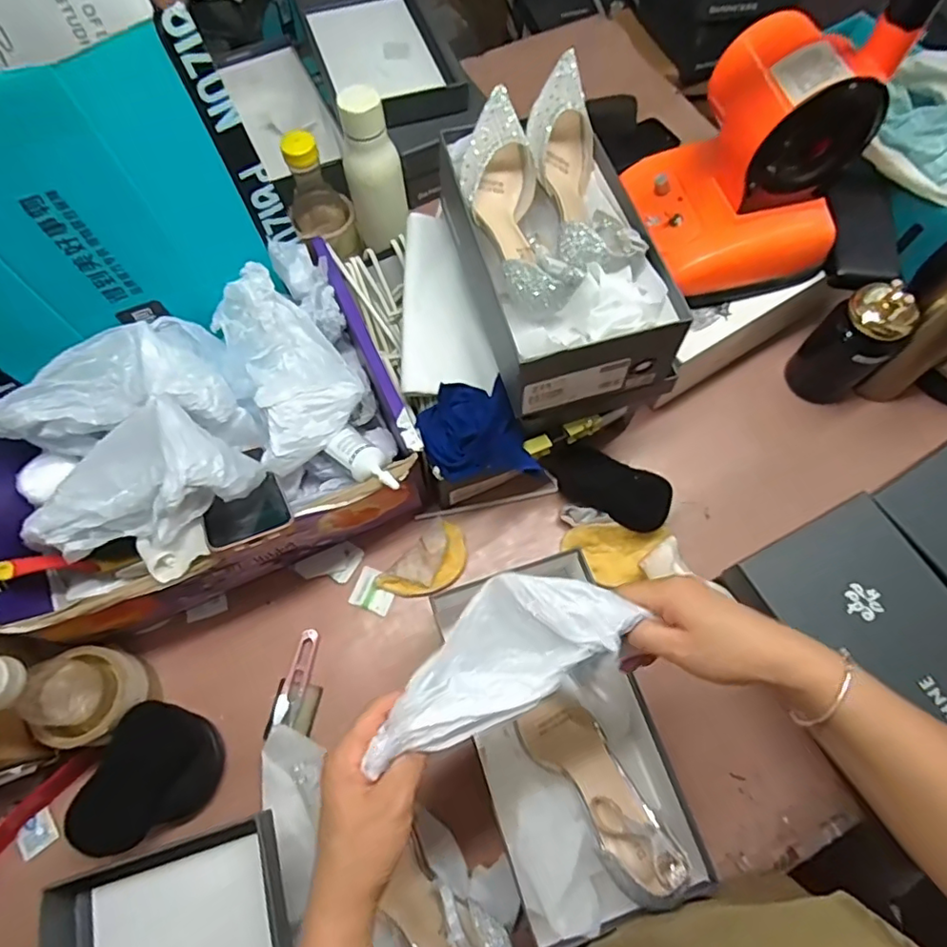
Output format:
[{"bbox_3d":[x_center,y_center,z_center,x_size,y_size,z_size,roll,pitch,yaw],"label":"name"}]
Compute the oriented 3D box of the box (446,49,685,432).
[{"bbox_3d":[0.075,-0.219,0.574,0.159,0.136,0.296,-14,69,-5],"label":"box"}]

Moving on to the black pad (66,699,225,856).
[{"bbox_3d":[-0.298,0.287,0.539,0.107,0.009,0.123,33,63,-28],"label":"black pad"}]

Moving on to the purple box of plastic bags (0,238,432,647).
[{"bbox_3d":[-0.278,-0.029,0.592,0.395,0.164,0.290,-26,70,-9],"label":"purple box of plastic bags"}]

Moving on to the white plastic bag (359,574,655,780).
[{"bbox_3d":[0.014,0.122,0.389,0.190,0.028,0.077,-29,71,-12],"label":"white plastic bag"}]

